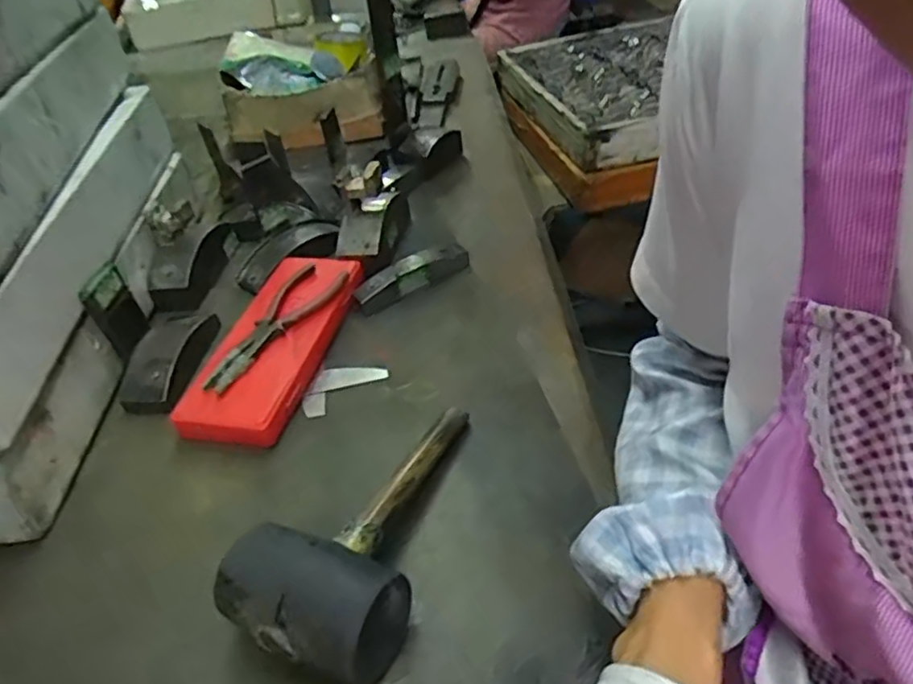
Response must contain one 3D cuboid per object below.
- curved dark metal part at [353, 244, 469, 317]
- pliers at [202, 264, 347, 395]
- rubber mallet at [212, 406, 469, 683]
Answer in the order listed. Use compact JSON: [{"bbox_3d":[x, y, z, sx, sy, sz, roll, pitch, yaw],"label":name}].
[{"bbox_3d":[-0.047,-0.073,0.716,0.136,0.039,0.022,-27,44,-21],"label":"curved dark metal part"},{"bbox_3d":[-0.183,-0.020,0.644,0.057,0.013,0.196,14,45,23],"label":"pliers"},{"bbox_3d":[-0.045,0.126,0.460,0.113,0.071,0.229,22,49,30],"label":"rubber mallet"}]

